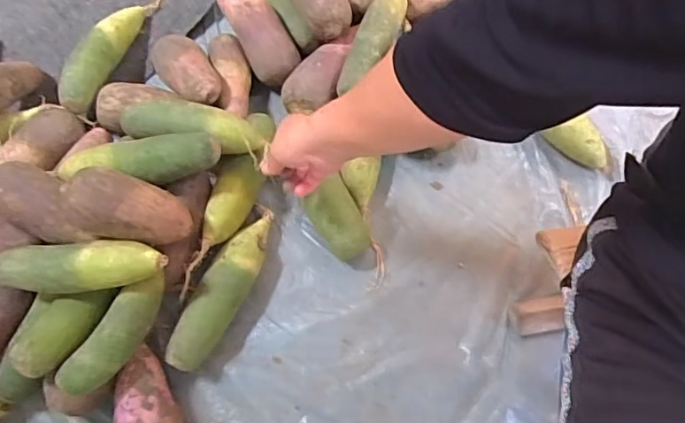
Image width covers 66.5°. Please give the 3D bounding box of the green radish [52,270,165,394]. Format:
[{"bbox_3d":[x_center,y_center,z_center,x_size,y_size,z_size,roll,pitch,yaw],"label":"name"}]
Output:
[{"bbox_3d":[-0.242,0.132,0.575,0.047,0.055,0.149,26,72,12],"label":"green radish"}]

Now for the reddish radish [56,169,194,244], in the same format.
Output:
[{"bbox_3d":[-0.240,-0.002,0.588,0.131,0.064,0.066,15,89,-32],"label":"reddish radish"}]

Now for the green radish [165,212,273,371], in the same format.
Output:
[{"bbox_3d":[-0.141,0.096,0.641,0.051,0.058,0.209,25,72,12],"label":"green radish"}]

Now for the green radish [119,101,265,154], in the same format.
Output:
[{"bbox_3d":[-0.191,-0.105,0.650,0.189,0.057,0.064,13,70,8],"label":"green radish"}]

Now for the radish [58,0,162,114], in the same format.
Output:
[{"bbox_3d":[-0.330,-0.258,0.767,0.046,0.054,0.288,11,53,7],"label":"radish"}]

